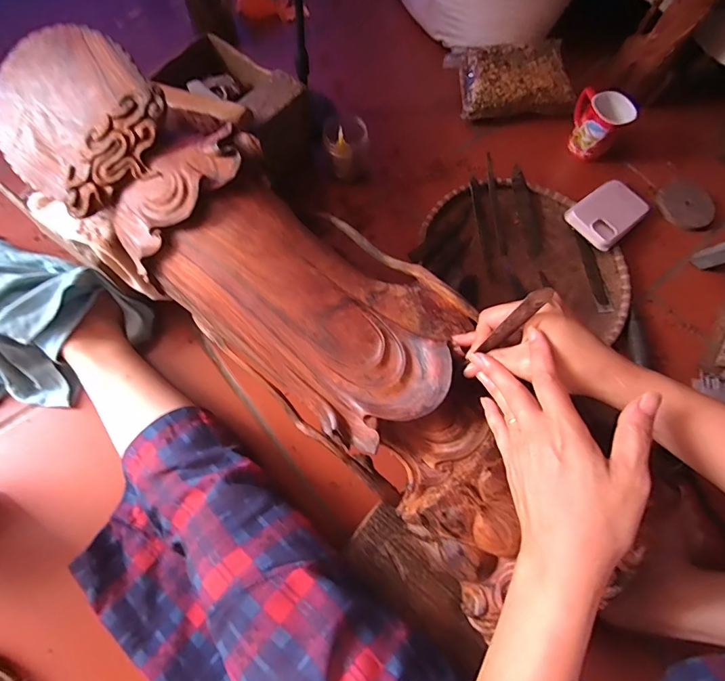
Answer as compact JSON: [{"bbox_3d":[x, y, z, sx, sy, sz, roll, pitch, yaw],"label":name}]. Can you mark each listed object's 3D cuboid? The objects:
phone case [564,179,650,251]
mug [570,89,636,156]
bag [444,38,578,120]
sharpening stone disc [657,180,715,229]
[{"bbox_3d":[0.421,-0.220,0.709,0.167,0.019,0.090,-37,81,-26],"label":"phone case"},{"bbox_3d":[0.417,-0.389,0.744,0.099,0.085,0.082,34,70,11],"label":"mug"},{"bbox_3d":[0.279,-0.491,0.782,0.216,0.069,0.138,-9,69,-6],"label":"bag"},{"bbox_3d":[0.583,-0.247,0.746,0.111,0.006,0.094,-40,75,-17],"label":"sharpening stone disc"}]

